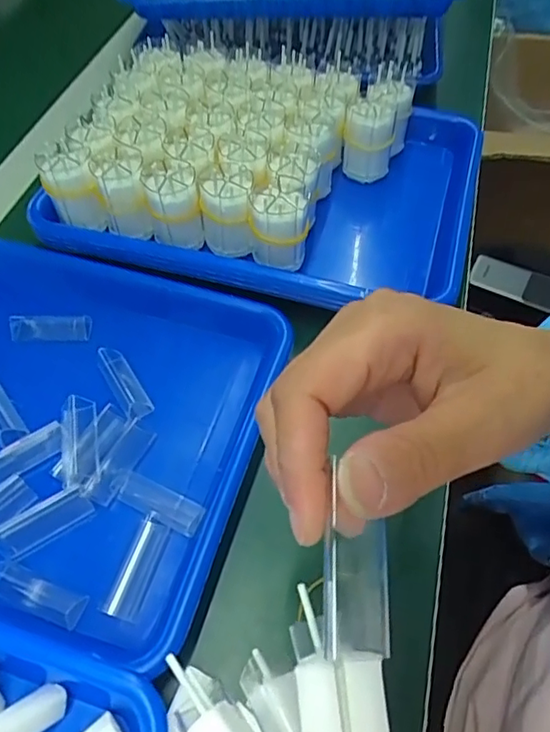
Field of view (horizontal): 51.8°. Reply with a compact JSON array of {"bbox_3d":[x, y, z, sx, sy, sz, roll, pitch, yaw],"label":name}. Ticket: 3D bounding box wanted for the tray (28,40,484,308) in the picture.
[{"bbox_3d":[-0.007,-0.158,0.462,0.300,0.078,0.227,13,56,10],"label":"tray"}]

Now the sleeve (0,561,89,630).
[{"bbox_3d":[-0.131,0.123,0.307,0.057,0.008,0.019,16,57,12],"label":"sleeve"}]

